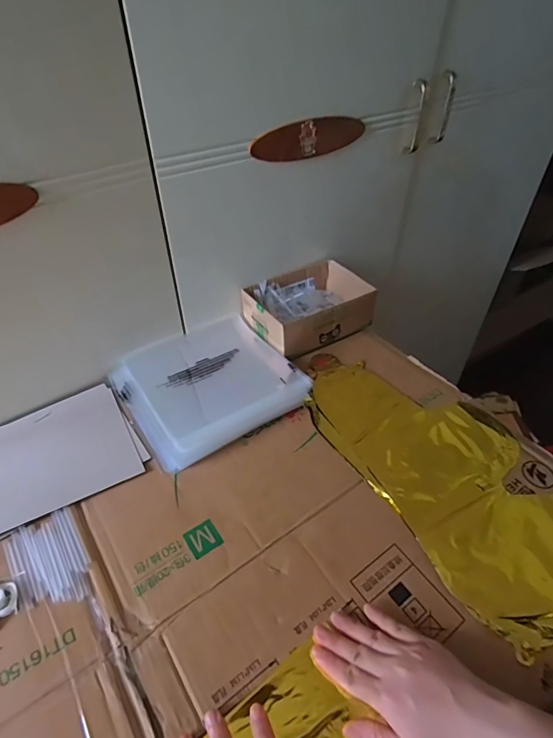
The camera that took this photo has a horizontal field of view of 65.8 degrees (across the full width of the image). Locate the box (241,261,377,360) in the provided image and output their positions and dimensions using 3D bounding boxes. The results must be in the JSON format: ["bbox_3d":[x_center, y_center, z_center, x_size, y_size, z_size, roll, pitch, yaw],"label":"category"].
[{"bbox_3d":[0.053,-0.107,0.710,0.192,0.060,0.141,-22,48,-22],"label":"box"}]

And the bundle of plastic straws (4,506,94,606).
[{"bbox_3d":[-0.232,0.195,0.436,0.068,0.004,0.103,-27,50,-25],"label":"bundle of plastic straws"}]

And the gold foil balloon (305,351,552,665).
[{"bbox_3d":[0.208,0.112,0.519,0.213,0.007,0.435,-25,51,-24],"label":"gold foil balloon"}]

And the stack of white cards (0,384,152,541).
[{"bbox_3d":[-0.279,0.106,0.528,0.197,0.011,0.163,-24,49,-23],"label":"stack of white cards"}]

